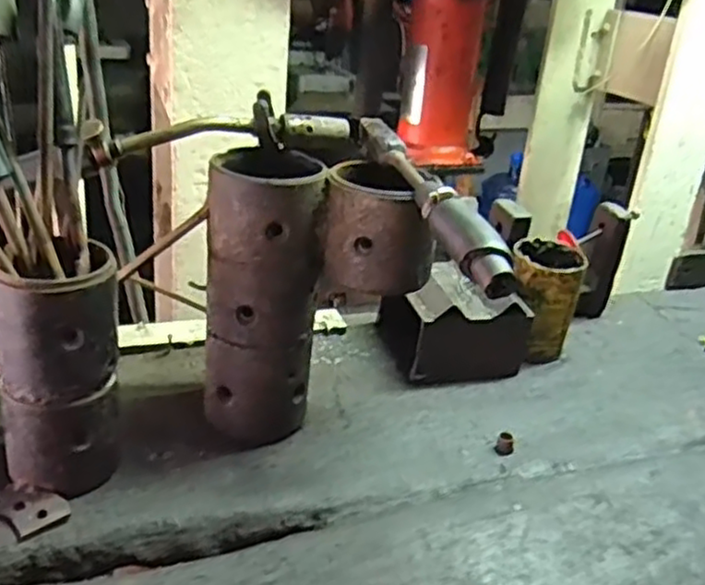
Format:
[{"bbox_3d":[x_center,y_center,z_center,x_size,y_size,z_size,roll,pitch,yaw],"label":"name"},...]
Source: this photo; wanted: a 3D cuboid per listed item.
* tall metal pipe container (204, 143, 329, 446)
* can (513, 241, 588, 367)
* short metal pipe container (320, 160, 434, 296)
[{"bbox_3d":[-0.075,0.007,0.600,0.087,0.229,0.086,0,26,-12],"label":"tall metal pipe container"},{"bbox_3d":[0.203,0.011,0.787,0.075,0.116,0.086,13,27,15],"label":"can"},{"bbox_3d":[0.021,-0.052,0.566,0.083,0.084,0.082,7,26,2],"label":"short metal pipe container"}]

